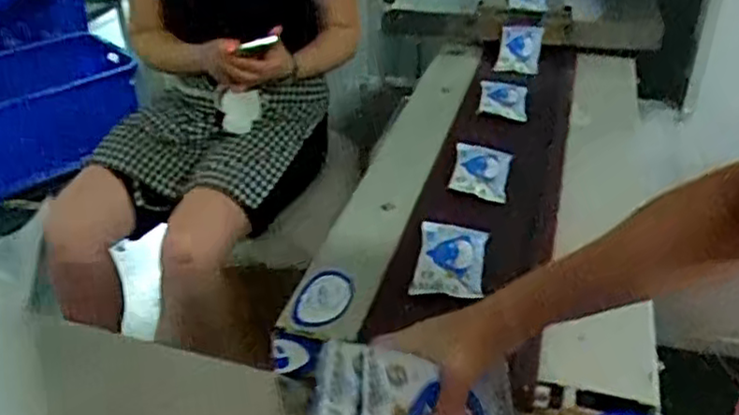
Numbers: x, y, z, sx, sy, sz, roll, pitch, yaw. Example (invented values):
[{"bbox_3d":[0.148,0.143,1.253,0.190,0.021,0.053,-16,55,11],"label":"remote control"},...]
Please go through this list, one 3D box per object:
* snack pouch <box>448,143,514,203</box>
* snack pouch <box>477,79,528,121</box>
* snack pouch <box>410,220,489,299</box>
[{"bbox_3d":[0.171,-0.055,1.041,0.083,0.023,0.128,9,37,9],"label":"snack pouch"},{"bbox_3d":[0.247,-0.202,1.251,0.085,0.015,0.109,7,44,5],"label":"snack pouch"},{"bbox_3d":[0.103,0.065,0.861,0.084,0.013,0.137,8,37,7],"label":"snack pouch"}]

